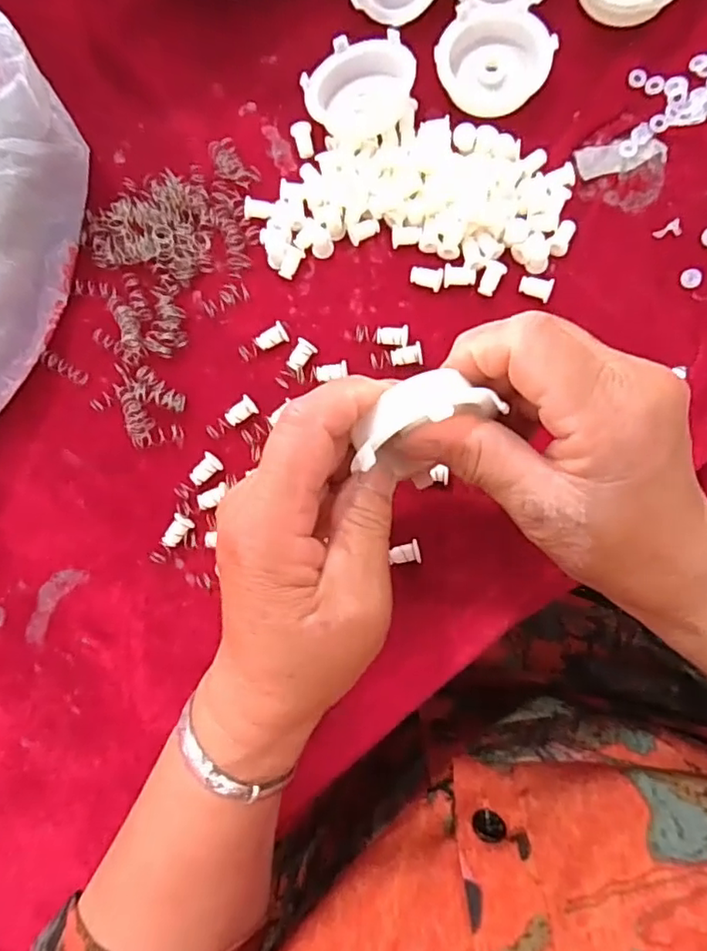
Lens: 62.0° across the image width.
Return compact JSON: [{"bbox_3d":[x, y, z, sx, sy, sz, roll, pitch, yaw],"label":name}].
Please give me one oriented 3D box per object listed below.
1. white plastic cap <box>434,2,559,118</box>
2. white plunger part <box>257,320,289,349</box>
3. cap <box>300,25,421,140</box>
[{"bbox_3d":[0.075,-0.223,0.313,0.058,0.014,0.050,1,84,5],"label":"white plastic cap"},{"bbox_3d":[-0.043,-0.073,0.310,0.017,0.007,0.010,-27,82,1],"label":"white plunger part"},{"bbox_3d":[0.005,-0.208,0.317,0.052,0.017,0.053,-1,83,5],"label":"cap"}]

